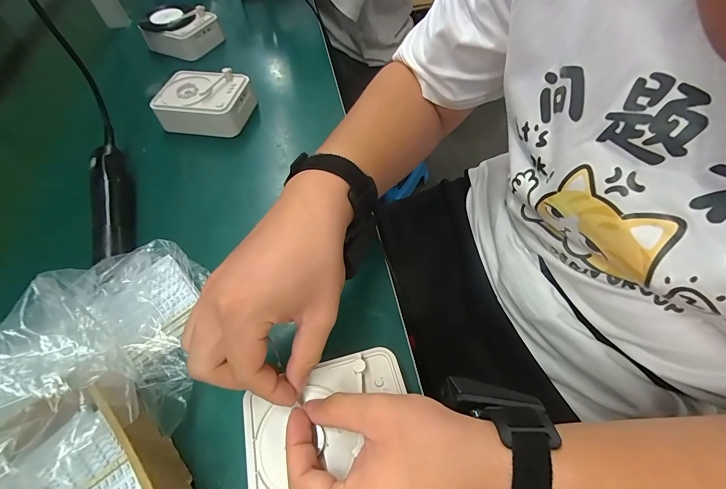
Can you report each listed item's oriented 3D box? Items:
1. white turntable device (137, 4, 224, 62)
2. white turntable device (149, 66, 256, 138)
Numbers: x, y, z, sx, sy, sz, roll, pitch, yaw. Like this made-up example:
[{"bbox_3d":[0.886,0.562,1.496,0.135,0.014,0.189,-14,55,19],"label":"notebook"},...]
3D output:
[{"bbox_3d":[-0.350,-0.413,0.665,0.126,0.051,0.099,22,61,18],"label":"white turntable device"},{"bbox_3d":[-0.238,-0.218,0.532,0.128,0.055,0.094,4,57,8],"label":"white turntable device"}]

